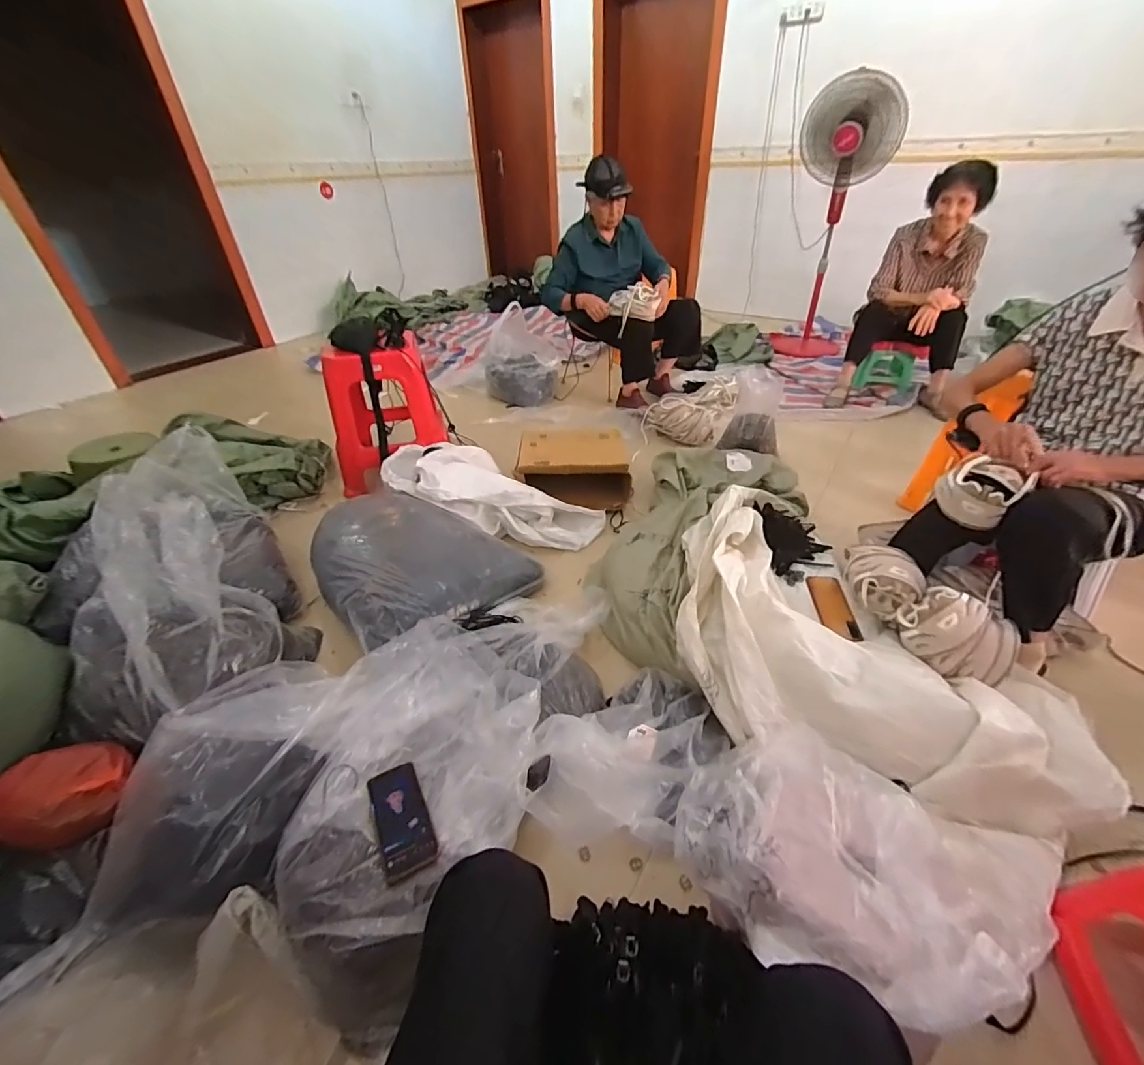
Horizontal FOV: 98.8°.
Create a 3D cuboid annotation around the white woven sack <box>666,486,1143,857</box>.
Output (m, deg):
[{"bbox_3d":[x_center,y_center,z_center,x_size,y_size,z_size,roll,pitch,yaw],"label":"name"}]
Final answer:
[{"bbox_3d":[0.531,0.227,0.946,0.507,0.231,0.813,-27,45,-29],"label":"white woven sack"}]

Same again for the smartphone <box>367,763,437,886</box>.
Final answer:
[{"bbox_3d":[-0.252,0.422,0.723,0.068,0.013,0.165,-19,41,-21],"label":"smartphone"}]

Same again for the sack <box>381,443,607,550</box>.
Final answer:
[{"bbox_3d":[-0.236,-0.135,1.530,0.683,0.157,0.294,21,38,-7],"label":"sack"}]

